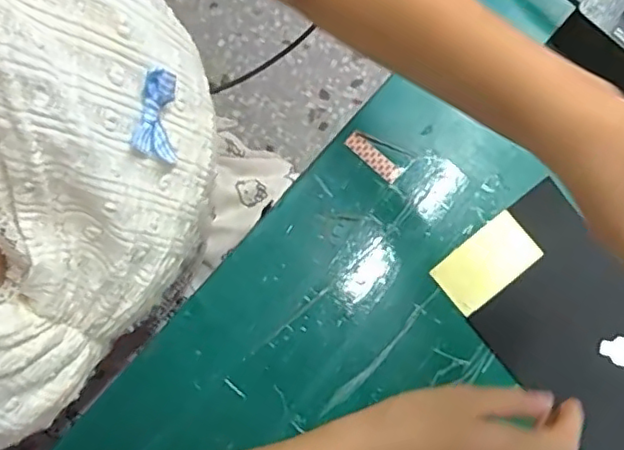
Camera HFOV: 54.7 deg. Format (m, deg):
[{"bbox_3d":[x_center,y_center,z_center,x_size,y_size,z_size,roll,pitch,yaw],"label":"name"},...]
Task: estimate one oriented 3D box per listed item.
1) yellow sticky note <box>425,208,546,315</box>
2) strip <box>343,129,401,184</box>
[{"bbox_3d":[0.121,0.026,0.419,0.070,0.004,0.040,-37,82,-7],"label":"yellow sticky note"},{"bbox_3d":[0.043,-0.049,0.429,0.045,0.004,0.013,41,82,7],"label":"strip"}]

